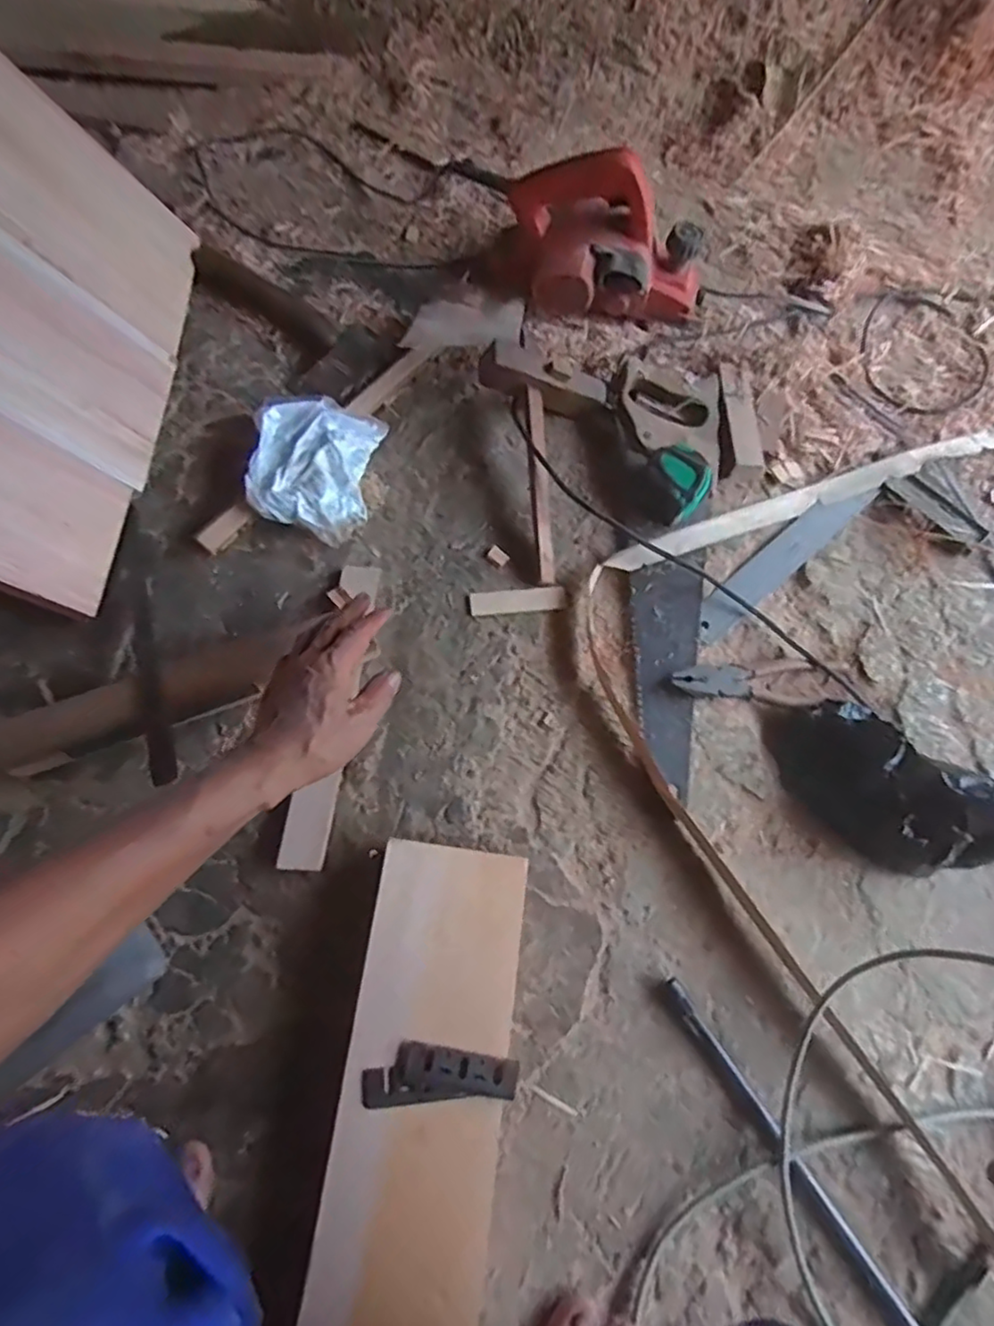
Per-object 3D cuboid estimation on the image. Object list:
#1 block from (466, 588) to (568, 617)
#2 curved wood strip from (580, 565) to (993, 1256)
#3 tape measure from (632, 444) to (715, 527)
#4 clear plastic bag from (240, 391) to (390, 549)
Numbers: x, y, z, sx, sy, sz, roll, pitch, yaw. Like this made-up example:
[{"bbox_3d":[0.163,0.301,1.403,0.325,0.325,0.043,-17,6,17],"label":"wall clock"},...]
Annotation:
[{"bbox_3d":[0.021,-0.063,0.654,0.100,0.004,0.025,-4,67,-5],"label":"block"},{"bbox_3d":[0.219,0.188,0.566,0.067,0.028,0.640,-20,70,-21],"label":"curved wood strip"},{"bbox_3d":[0.186,-0.195,0.686,0.077,0.035,0.073,42,71,14],"label":"tape measure"},{"bbox_3d":[-0.195,-0.212,0.683,0.124,0.037,0.171,6,66,-1],"label":"clear plastic bag"}]

